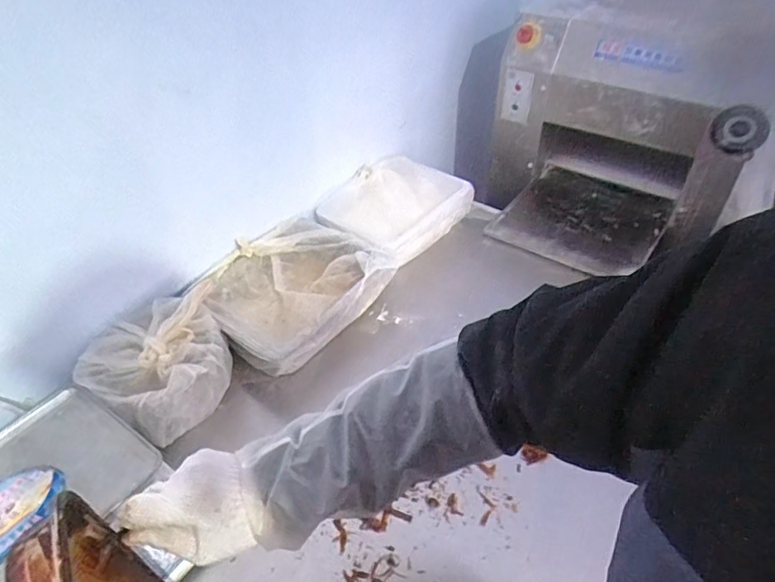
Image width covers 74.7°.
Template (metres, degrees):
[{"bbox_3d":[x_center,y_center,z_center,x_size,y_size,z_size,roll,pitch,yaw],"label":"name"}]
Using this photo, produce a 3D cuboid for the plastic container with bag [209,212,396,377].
[{"bbox_3d":[-0.181,0.001,0.994,0.273,0.109,0.333,26,50,28],"label":"plastic container with bag"}]

